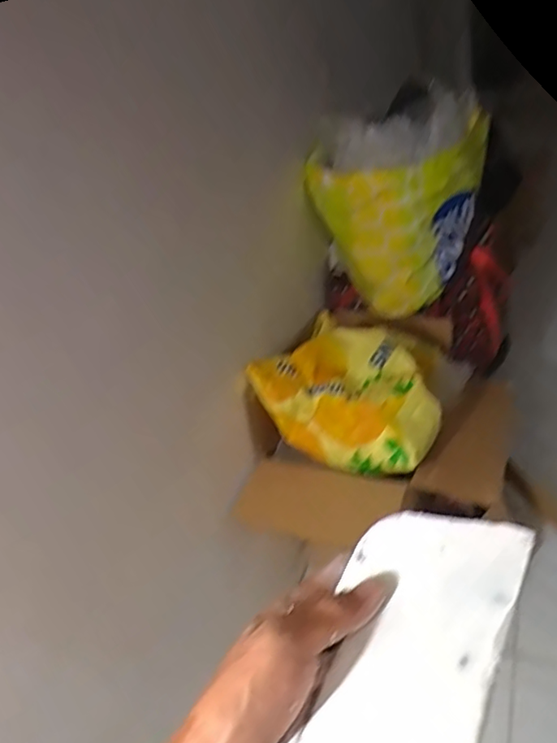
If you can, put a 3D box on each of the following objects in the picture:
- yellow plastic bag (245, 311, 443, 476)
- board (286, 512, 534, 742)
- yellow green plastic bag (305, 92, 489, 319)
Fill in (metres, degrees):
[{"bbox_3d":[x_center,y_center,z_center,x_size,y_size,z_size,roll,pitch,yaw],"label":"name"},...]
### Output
[{"bbox_3d":[0.157,0.047,1.193,0.349,0.164,0.282,21,39,27],"label":"yellow plastic bag"},{"bbox_3d":[0.061,0.132,0.274,0.088,0.004,0.143,-5,39,41],"label":"board"},{"bbox_3d":[0.285,-0.405,1.437,0.402,0.469,0.226,1,34,2],"label":"yellow green plastic bag"}]

